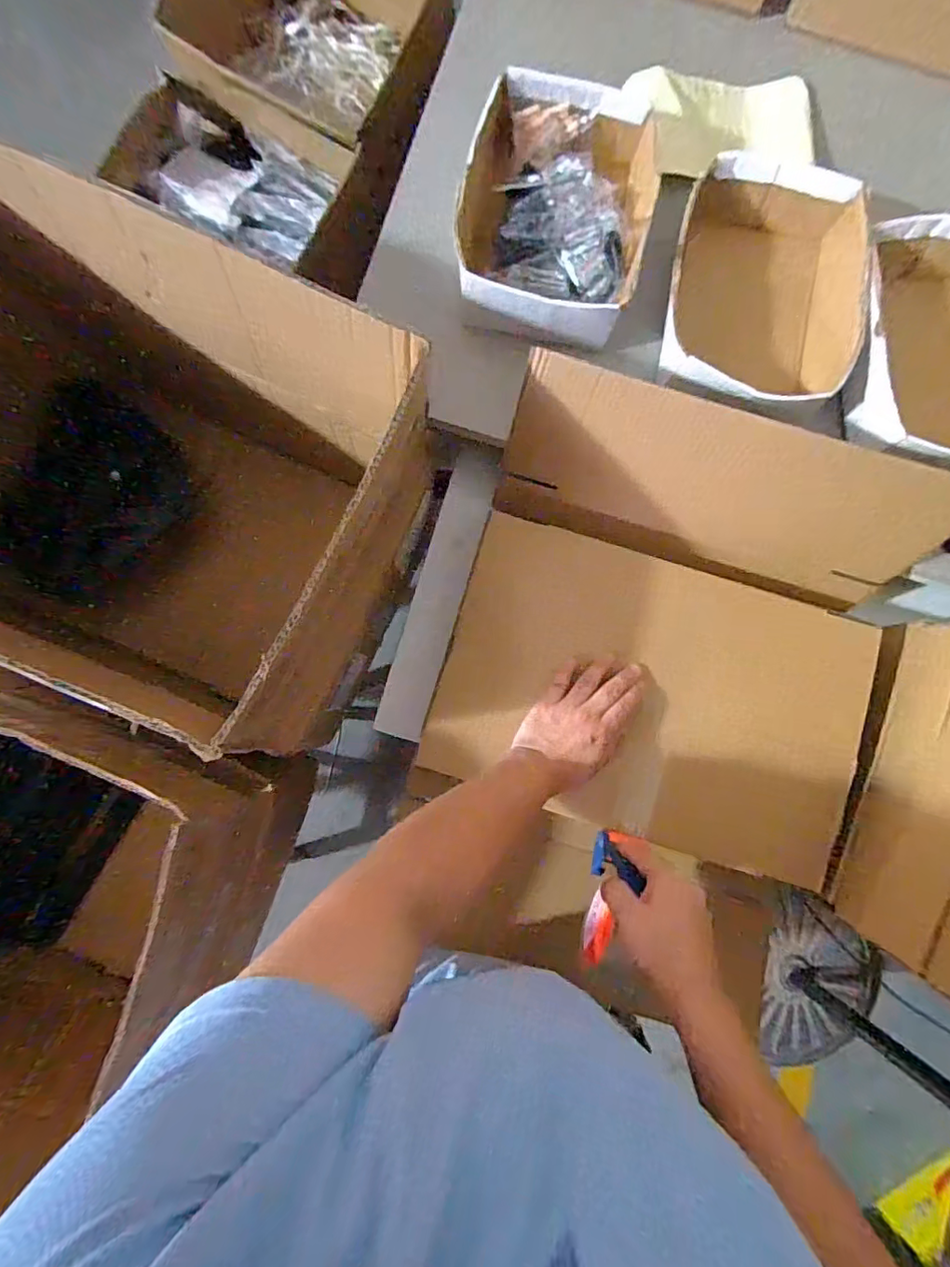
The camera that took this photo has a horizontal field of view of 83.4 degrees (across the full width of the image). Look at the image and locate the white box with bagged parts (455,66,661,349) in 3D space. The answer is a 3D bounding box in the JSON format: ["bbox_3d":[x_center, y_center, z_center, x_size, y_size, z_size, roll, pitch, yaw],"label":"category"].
[{"bbox_3d":[0.083,-0.438,0.561,0.192,0.058,0.268,8,84,-1],"label":"white box with bagged parts"}]

